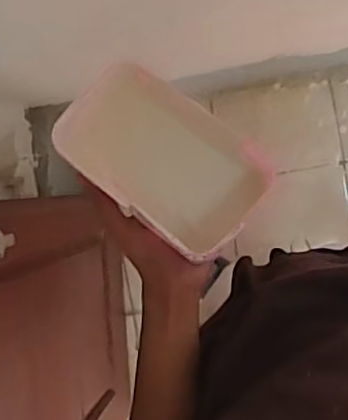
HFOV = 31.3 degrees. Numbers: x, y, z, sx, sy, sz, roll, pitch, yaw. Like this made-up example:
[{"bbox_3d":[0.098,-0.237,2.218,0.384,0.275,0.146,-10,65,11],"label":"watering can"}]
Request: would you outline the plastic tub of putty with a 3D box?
[{"bbox_3d":[-0.012,-0.048,0.554,0.186,0.066,0.110,35,98,5],"label":"plastic tub of putty"}]

